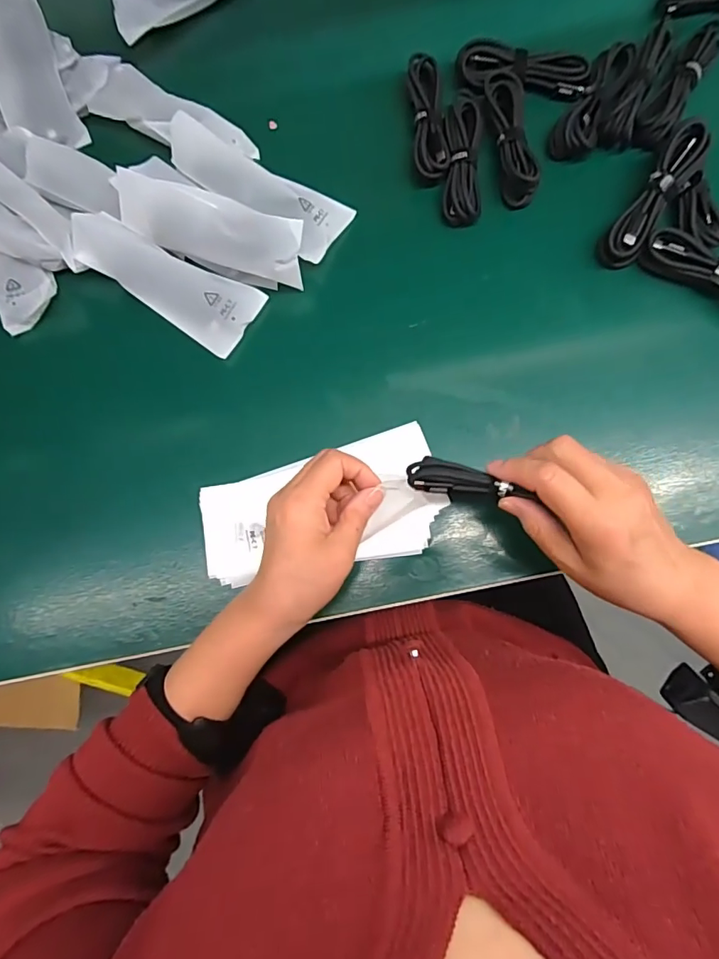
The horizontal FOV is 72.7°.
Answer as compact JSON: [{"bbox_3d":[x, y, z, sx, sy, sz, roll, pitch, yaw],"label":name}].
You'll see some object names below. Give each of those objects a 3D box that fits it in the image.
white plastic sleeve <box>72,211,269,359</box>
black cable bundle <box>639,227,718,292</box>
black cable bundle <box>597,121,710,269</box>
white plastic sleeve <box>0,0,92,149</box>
[{"bbox_3d":[-0.159,-0.165,0.397,0.149,0.029,0.060,32,85,5],"label":"white plastic sleeve"},{"bbox_3d":[0.278,-0.162,0.381,0.110,0.024,0.032,27,85,4],"label":"black cable bundle"},{"bbox_3d":[0.229,-0.219,0.379,0.029,0.021,0.108,33,100,5],"label":"black cable bundle"},{"bbox_3d":[-0.288,-0.362,0.410,0.057,0.012,0.142,-21,110,-16],"label":"white plastic sleeve"}]

